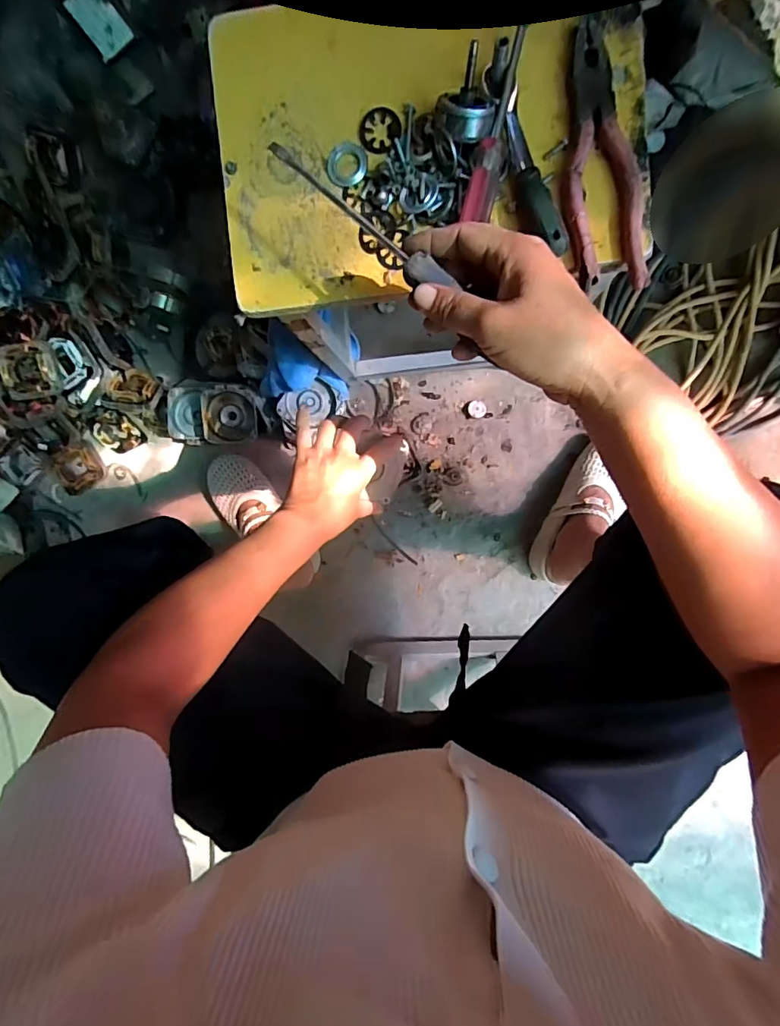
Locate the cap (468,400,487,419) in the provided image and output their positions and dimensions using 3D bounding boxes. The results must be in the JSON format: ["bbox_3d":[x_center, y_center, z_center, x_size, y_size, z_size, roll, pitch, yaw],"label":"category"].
[{"bbox_3d":[0.145,-0.171,0.820,0.029,0.006,0.029,0,94,6],"label":"cap"}]

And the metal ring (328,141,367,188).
[{"bbox_3d":[-0.034,-0.280,0.398,0.032,0.004,0.033,0,92,7],"label":"metal ring"}]

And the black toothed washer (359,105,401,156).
[{"bbox_3d":[-0.008,-0.305,0.393,0.033,0.004,0.036,4,93,7],"label":"black toothed washer"}]

